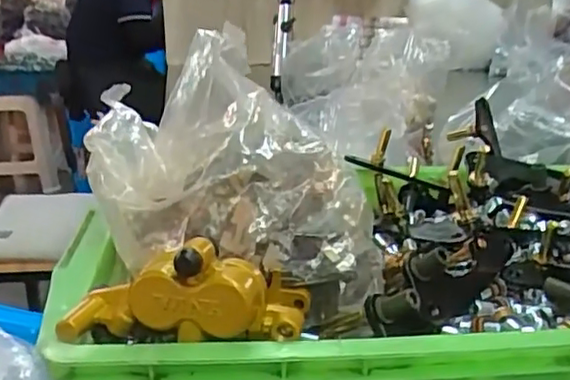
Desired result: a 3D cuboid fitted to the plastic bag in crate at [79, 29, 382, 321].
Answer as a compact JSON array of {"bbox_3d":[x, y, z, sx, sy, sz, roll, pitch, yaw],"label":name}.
[{"bbox_3d":[-0.036,-0.018,0.398,0.172,0.105,0.184,-3,20,-9],"label":"plastic bag in crate"}]

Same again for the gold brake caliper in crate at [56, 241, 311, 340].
[{"bbox_3d":[-0.047,0.045,0.317,0.117,0.045,0.047,-2,20,-5],"label":"gold brake caliper in crate"}]

